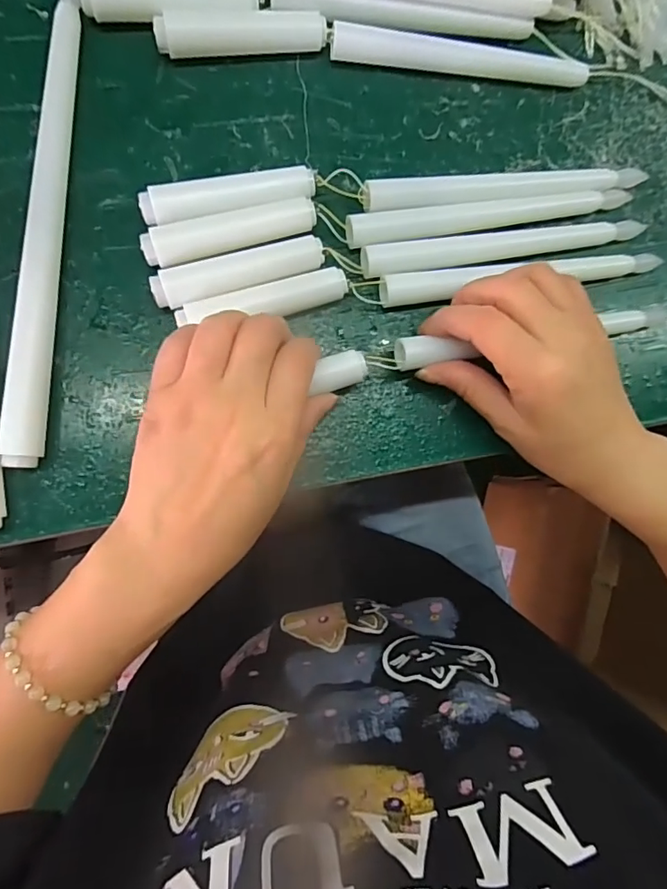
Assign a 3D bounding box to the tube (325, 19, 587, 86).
[{"bbox_3d":[0.071,-0.217,0.285,0.146,0.013,0.014,1,88,-8],"label":"tube"}]

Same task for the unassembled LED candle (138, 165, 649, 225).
[{"bbox_3d":[0.040,-0.138,0.275,0.272,0.014,0.023,-7,89,-8],"label":"unassembled LED candle"}]

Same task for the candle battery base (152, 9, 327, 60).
[{"bbox_3d":[-0.047,-0.216,0.266,0.086,0.015,0.019,-11,90,-8],"label":"candle battery base"}]

